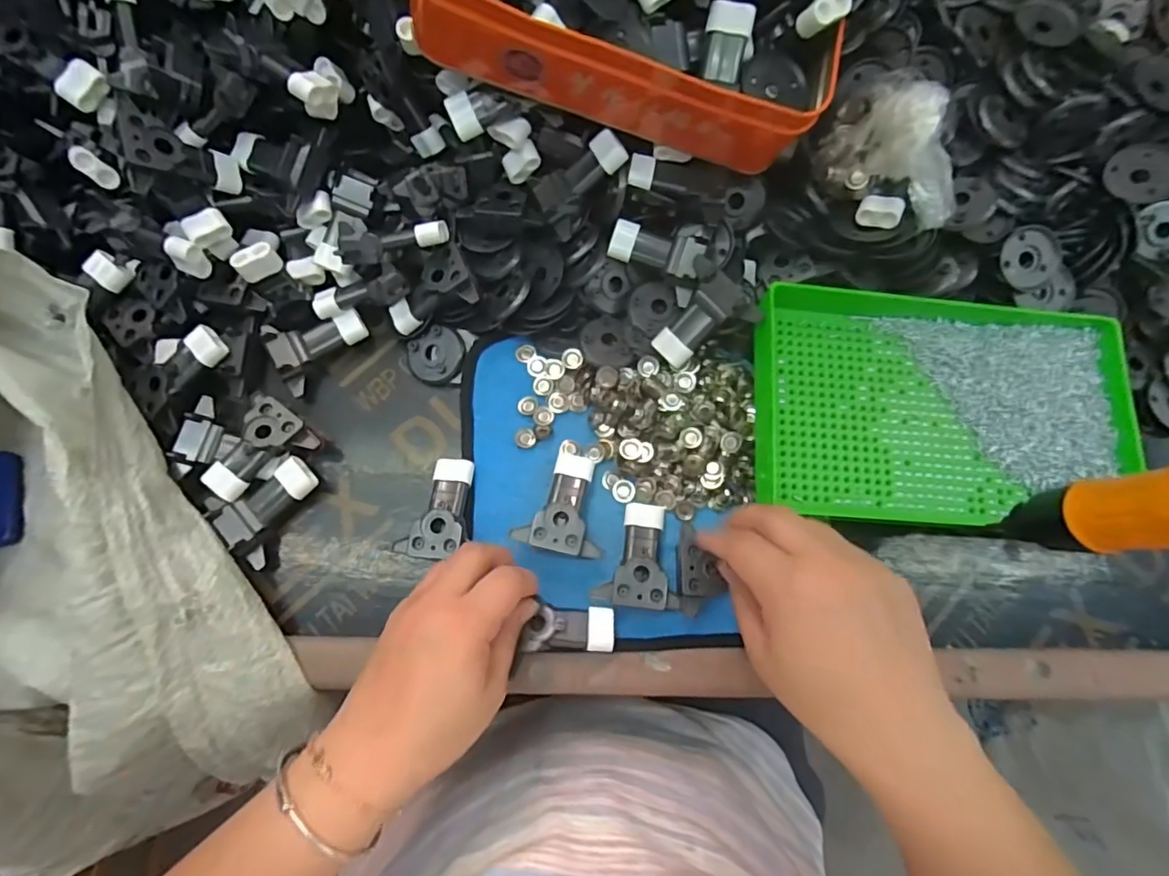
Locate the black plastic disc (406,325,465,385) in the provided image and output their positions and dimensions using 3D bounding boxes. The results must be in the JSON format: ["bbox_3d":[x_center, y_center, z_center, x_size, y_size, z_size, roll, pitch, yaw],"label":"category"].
[{"bbox_3d":[-0.103,-0.056,0.392,0.040,0.011,0.037,0,78,-2],"label":"black plastic disc"}]

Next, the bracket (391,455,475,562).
[{"bbox_3d":[-0.091,0.045,0.362,0.041,0.017,0.067,15,62,2],"label":"bracket"}]

